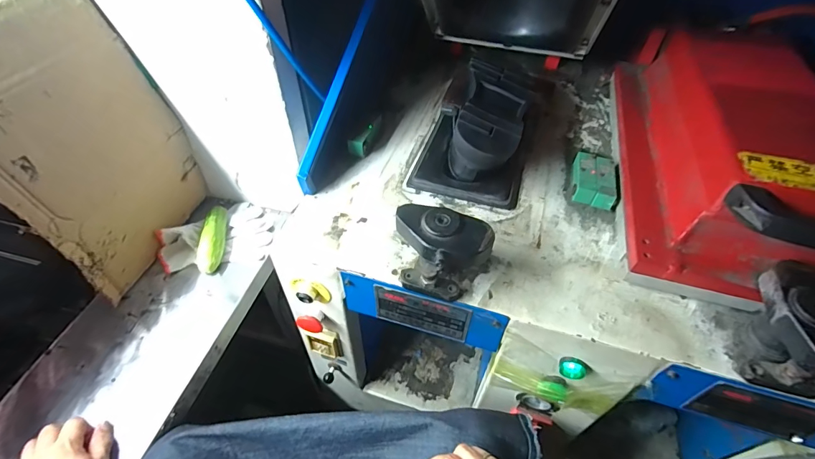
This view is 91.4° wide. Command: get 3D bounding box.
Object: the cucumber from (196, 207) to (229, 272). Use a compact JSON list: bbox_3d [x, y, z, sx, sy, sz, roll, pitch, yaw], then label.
[{"bbox_3d":[-0.343,0.014,0.709,0.035,0.046,0.137,-1,48,-2],"label":"cucumber"}]

